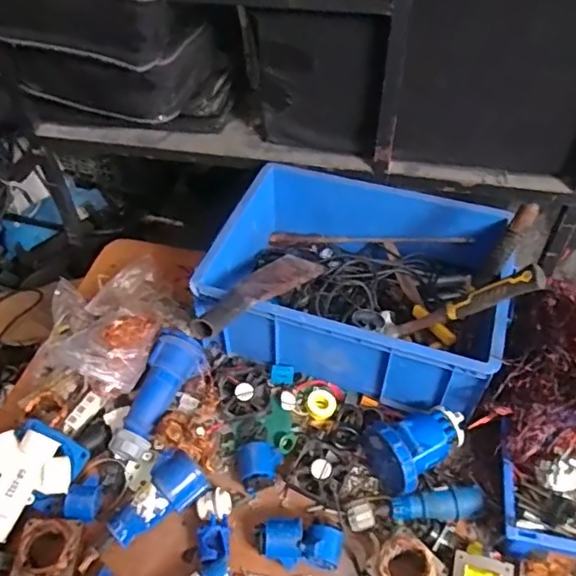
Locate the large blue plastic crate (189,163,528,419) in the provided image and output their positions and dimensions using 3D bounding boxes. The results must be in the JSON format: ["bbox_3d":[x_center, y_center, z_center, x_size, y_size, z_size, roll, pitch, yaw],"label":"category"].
[{"bbox_3d":[0.130,-0.019,0.998,0.468,0.173,0.386,15,49,13],"label":"large blue plastic crate"}]

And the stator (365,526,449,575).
[{"bbox_3d":[0.157,0.373,0.743,0.085,0.041,0.086,-36,57,-29],"label":"stator"}]

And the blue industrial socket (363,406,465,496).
[{"bbox_3d":[0.189,0.220,0.834,0.142,0.096,0.108,-30,55,-25],"label":"blue industrial socket"}]

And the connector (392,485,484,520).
[{"bbox_3d":[0.214,0.311,0.798,0.131,0.042,0.042,-6,48,-6],"label":"connector"}]

